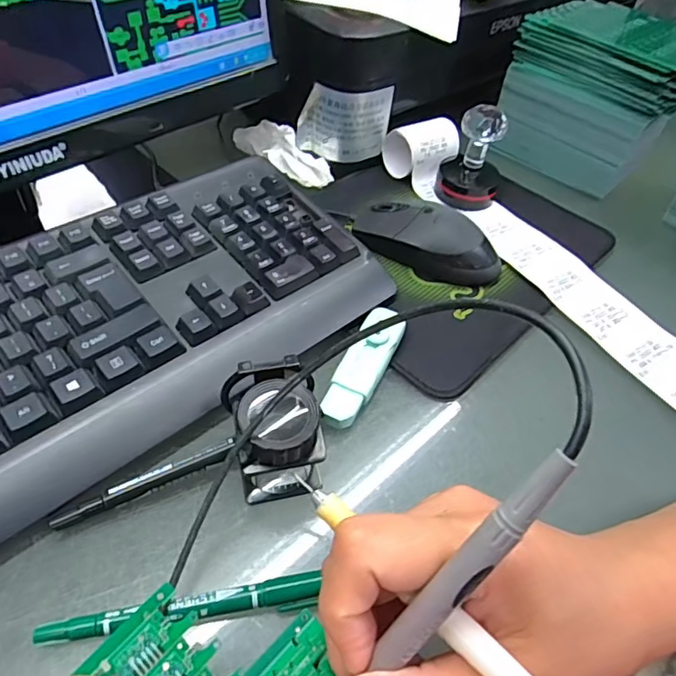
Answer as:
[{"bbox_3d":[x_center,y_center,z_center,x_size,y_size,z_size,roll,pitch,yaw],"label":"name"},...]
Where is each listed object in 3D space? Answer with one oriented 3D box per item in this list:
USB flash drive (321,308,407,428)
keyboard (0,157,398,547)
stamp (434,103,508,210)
[{"bbox_3d":[0.017,0.015,0.320,0.026,0.011,0.089,29,60,1],"label":"USB flash drive"},{"bbox_3d":[-0.167,0.017,0.284,0.423,0.042,0.150,-32,60,-29],"label":"keyboard"},{"bbox_3d":[0.116,-0.155,0.439,0.052,0.075,0.054,18,50,9],"label":"stamp"}]

